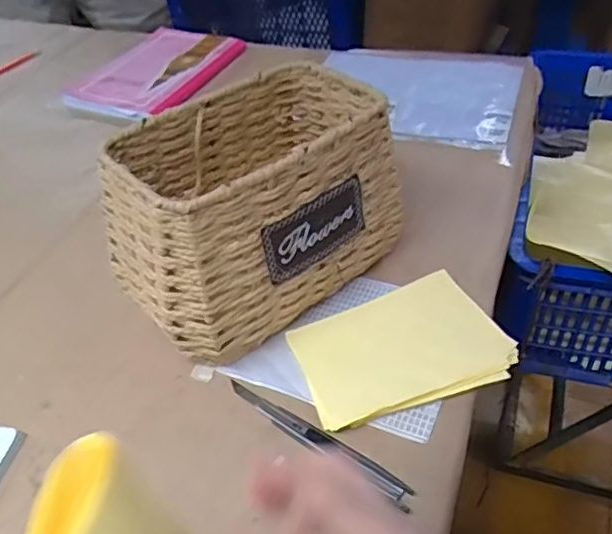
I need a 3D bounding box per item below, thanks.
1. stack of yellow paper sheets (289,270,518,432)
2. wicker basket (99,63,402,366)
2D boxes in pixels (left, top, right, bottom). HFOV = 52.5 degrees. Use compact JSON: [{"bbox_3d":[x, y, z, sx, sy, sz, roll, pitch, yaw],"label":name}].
[{"bbox_3d":[0.083,0.069,0.540,0.177,0.018,0.127,-19,45,-15],"label":"stack of yellow paper sheets"},{"bbox_3d":[-0.047,-0.052,0.565,0.244,0.173,0.159,-31,49,-26],"label":"wicker basket"}]

